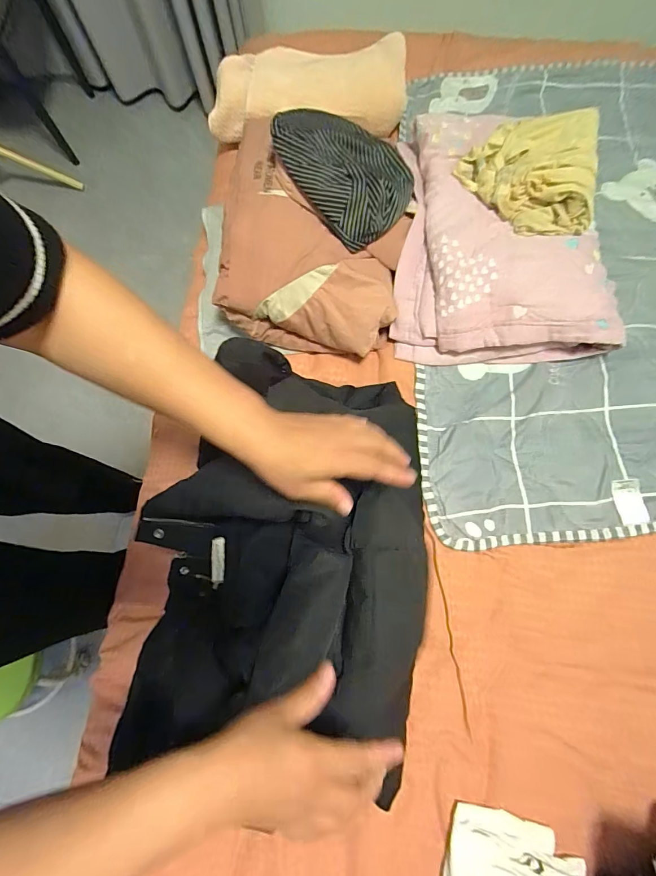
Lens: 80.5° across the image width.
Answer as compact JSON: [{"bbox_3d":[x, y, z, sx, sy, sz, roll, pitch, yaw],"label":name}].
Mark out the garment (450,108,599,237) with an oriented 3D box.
[{"bbox_3d":[0.318,-0.441,0.626,0.206,0.045,0.230,6,75,3],"label":"garment"}]

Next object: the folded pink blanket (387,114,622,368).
[{"bbox_3d":[0.281,-0.355,0.678,0.339,0.114,0.443,-1,75,0],"label":"folded pink blanket"}]

